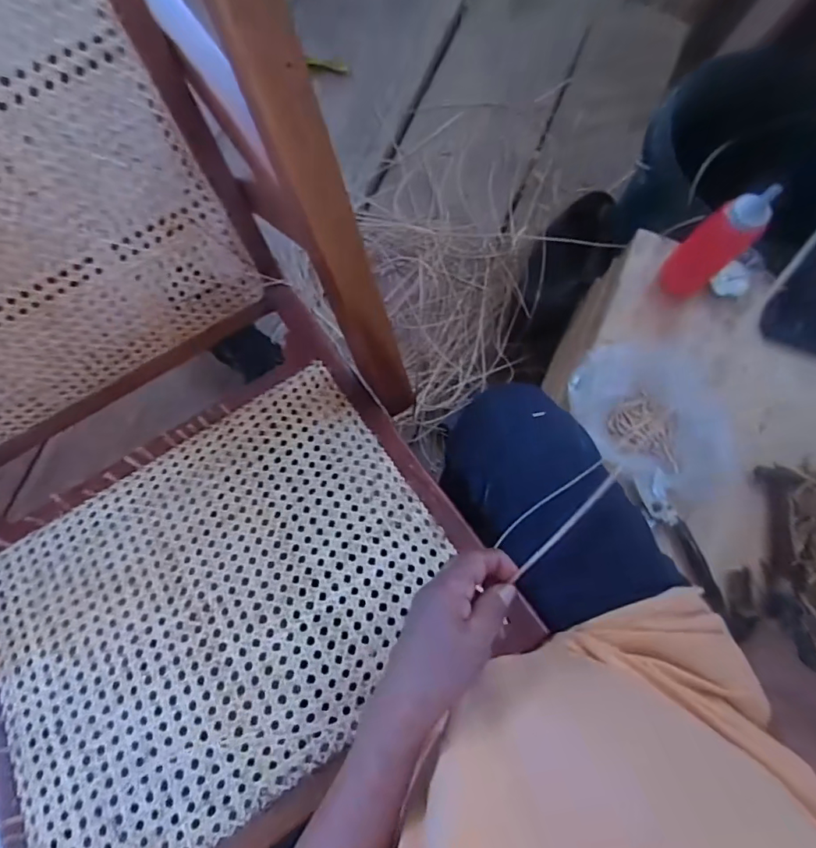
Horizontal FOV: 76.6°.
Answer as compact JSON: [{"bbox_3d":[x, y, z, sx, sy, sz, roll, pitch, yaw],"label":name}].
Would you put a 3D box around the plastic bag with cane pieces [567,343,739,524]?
[{"bbox_3d":[0.287,0.001,0.614,0.149,0.062,0.206,-26,81,-5],"label":"plastic bag with cane pieces"}]

